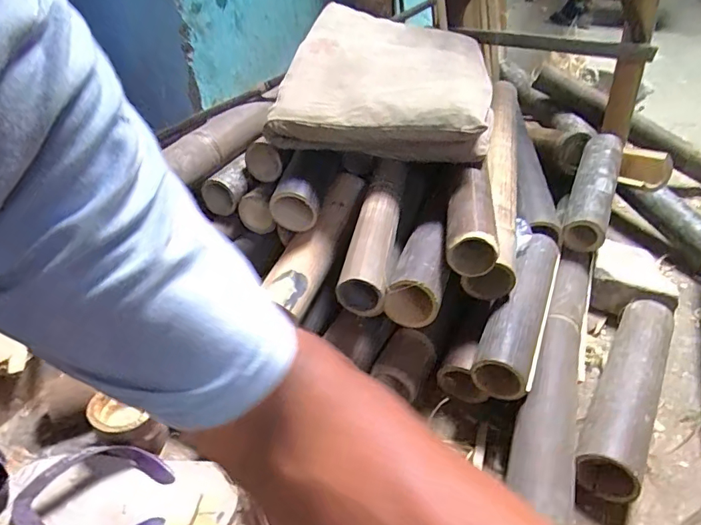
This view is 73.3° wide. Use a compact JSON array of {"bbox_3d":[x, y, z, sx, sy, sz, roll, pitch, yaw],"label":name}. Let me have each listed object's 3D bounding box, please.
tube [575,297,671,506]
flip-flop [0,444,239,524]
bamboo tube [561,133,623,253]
[{"bbox_3d":[0.343,0.146,0.575,0.059,0.060,0.294,21,41,27],"label":"tube"},{"bbox_3d":[-0.244,0.246,0.484,0.237,0.060,0.104,2,36,1],"label":"flip-flop"},{"bbox_3d":[0.409,-0.124,0.792,0.062,0.076,0.254,16,58,20],"label":"bamboo tube"}]

